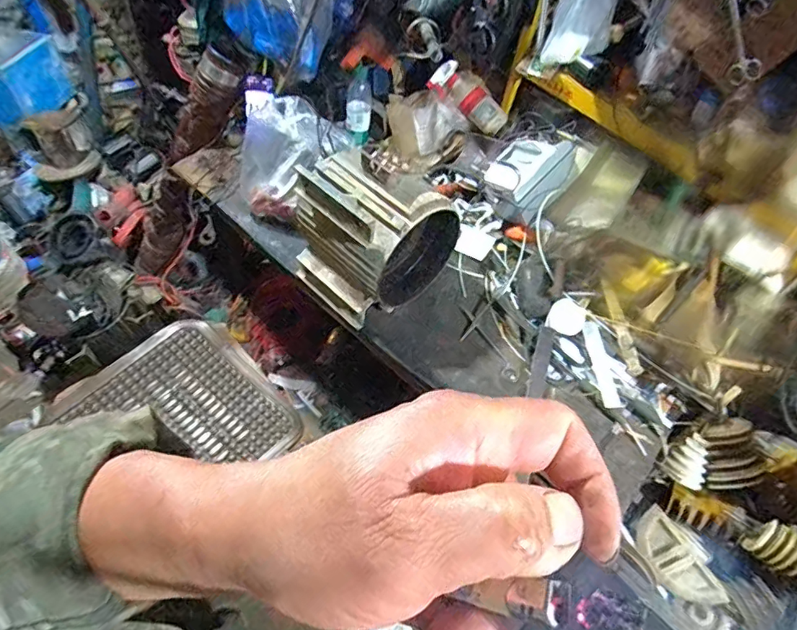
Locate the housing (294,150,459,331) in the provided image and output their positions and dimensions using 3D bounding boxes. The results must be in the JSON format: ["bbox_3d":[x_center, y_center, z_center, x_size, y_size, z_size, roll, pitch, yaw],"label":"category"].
[{"bbox_3d":[-0.051,-0.165,0.974,0.253,0.271,0.226,35,56,21],"label":"housing"}]

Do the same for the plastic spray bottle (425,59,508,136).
[{"bbox_3d":[0.178,-0.551,1.243,0.222,0.081,0.072,45,59,9],"label":"plastic spray bottle"}]

